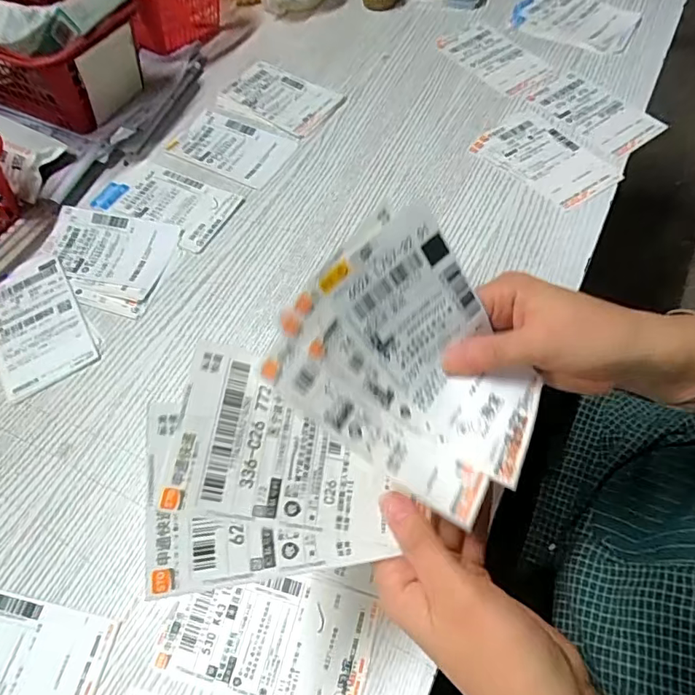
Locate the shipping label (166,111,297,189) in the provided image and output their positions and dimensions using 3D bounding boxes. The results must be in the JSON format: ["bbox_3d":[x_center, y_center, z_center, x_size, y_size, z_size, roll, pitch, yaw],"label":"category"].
[{"bbox_3d":[-0.129,-0.219,0.535,0.128,0.005,0.076,25,66,16],"label":"shipping label"}]

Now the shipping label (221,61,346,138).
[{"bbox_3d":[-0.077,-0.289,0.570,0.132,0.006,0.078,32,68,19],"label":"shipping label"}]

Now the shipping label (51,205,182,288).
[{"bbox_3d":[-0.230,-0.098,0.473,0.129,0.007,0.073,12,63,10],"label":"shipping label"}]

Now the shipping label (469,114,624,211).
[{"bbox_3d":[0.200,-0.190,0.497,0.078,0.004,0.130,-37,66,-15],"label":"shipping label"}]

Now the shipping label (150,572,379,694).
[{"bbox_3d":[-0.050,0.180,0.311,0.126,0.004,0.073,12,63,10],"label":"shipping label"}]

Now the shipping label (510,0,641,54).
[{"bbox_3d":[0.277,-0.403,0.600,0.139,0.006,0.095,31,68,18],"label":"shipping label"}]

